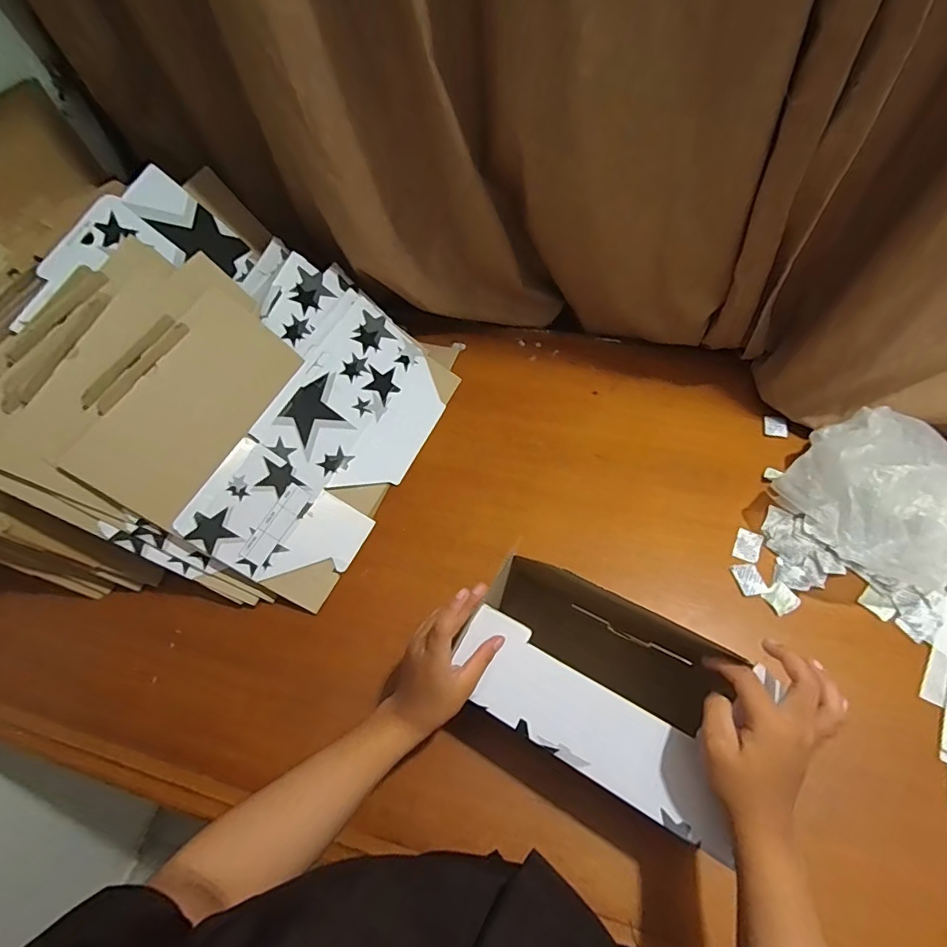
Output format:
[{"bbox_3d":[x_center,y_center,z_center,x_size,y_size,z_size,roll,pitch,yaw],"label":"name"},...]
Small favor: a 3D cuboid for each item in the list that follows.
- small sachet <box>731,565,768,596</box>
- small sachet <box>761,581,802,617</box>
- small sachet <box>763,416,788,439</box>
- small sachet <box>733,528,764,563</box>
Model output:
[{"bbox_3d":[0.337,0.130,0.610,0.030,0.005,0.038,-8,57,0],"label":"small sachet"},{"bbox_3d":[0.365,0.148,0.592,0.030,0.009,0.032,-26,59,-12],"label":"small sachet"},{"bbox_3d":[0.435,-0.068,0.718,0.032,0.004,0.040,12,60,12],"label":"small sachet"},{"bbox_3d":[0.349,0.092,0.634,0.030,0.004,0.044,23,62,18],"label":"small sachet"}]

